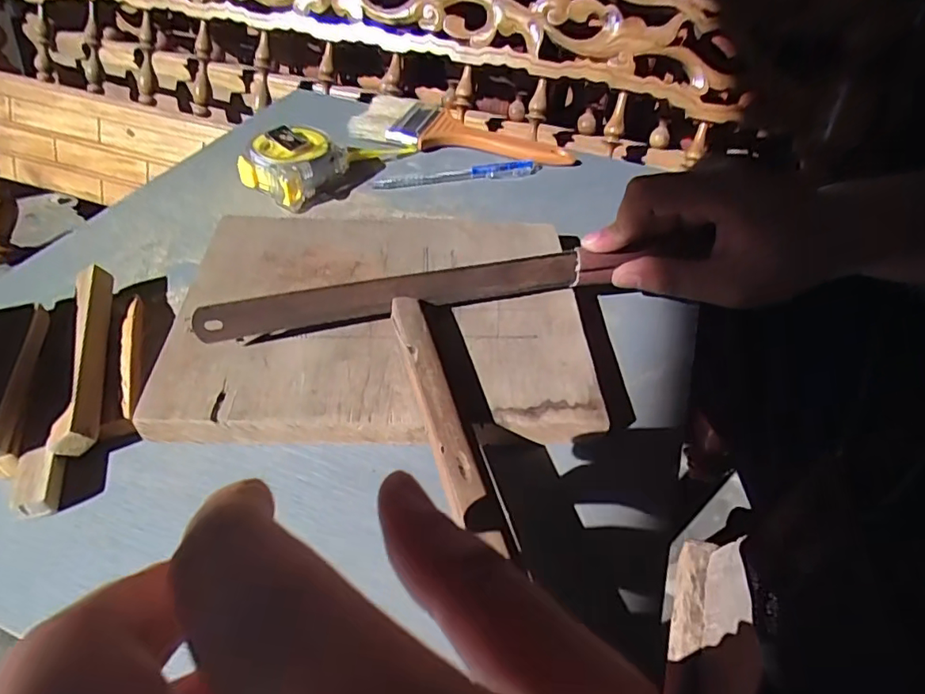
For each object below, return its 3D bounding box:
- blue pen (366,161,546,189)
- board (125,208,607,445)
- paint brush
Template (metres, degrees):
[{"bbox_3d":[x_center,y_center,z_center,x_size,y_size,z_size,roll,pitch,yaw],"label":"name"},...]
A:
[{"bbox_3d":[-0.003,-0.137,0.427,0.135,0.011,0.014,-8,48,-13],"label":"blue pen"},{"bbox_3d":[-0.042,-0.020,0.304,0.211,0.022,0.158,1,46,-5],"label":"board"},{"bbox_3d":[-0.001,-0.179,0.459,0.185,0.022,0.056,18,47,11],"label":"paint brush"}]

